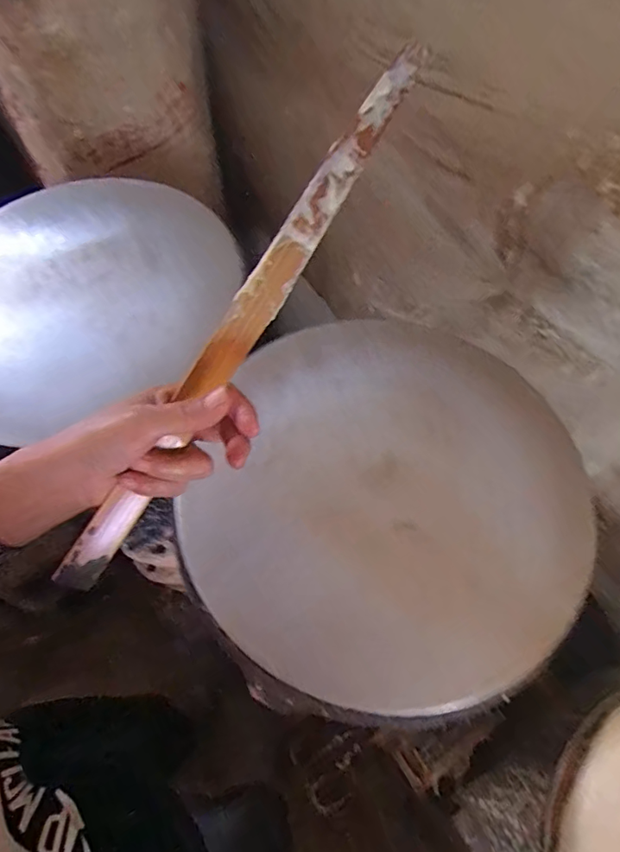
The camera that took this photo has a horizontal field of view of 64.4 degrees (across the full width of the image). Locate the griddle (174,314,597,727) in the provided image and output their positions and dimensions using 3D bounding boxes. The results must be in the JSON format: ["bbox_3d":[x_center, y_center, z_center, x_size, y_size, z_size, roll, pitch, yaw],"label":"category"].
[{"bbox_3d":[0.081,0.064,0.487,0.351,0.045,0.386,0,62,1],"label":"griddle"}]

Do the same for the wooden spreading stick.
[{"bbox_3d":[-0.037,-0.077,0.331,0.021,0.025,0.428,32,87,17],"label":"wooden spreading stick"}]

